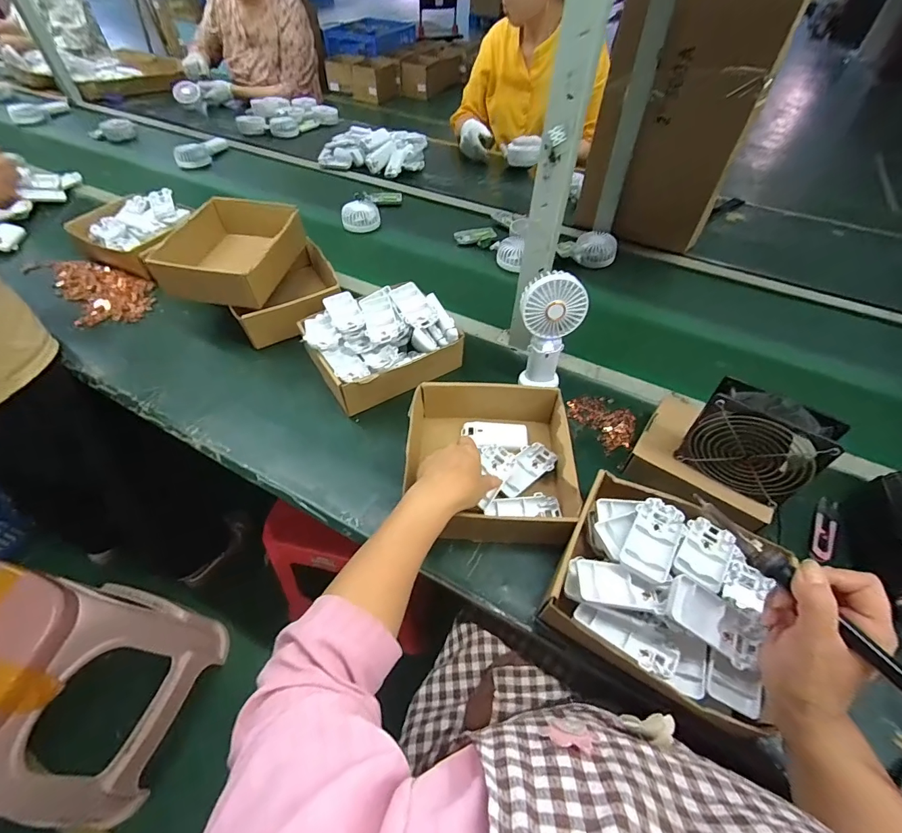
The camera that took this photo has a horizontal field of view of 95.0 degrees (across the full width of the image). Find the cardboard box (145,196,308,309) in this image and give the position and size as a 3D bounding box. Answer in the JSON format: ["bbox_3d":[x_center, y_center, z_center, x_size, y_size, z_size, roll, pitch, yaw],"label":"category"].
[{"bbox_3d":[-0.383,-0.290,0.733,0.188,0.077,0.240,5,52,3],"label":"cardboard box"}]

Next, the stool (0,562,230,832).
[{"bbox_3d":[-0.771,0.512,0.824,0.328,0.448,0.357,16,53,12],"label":"stool"}]

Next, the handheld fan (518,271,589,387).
[{"bbox_3d":[0.141,-0.116,0.609,0.085,0.183,0.054,15,53,11],"label":"handheld fan"}]

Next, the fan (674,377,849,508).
[{"bbox_3d":[0.339,0.028,0.464,0.118,0.112,0.048,34,59,23],"label":"fan"}]

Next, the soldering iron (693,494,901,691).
[{"bbox_3d":[0.278,0.140,0.321,0.014,0.019,0.204,-20,46,-16],"label":"soldering iron"}]

